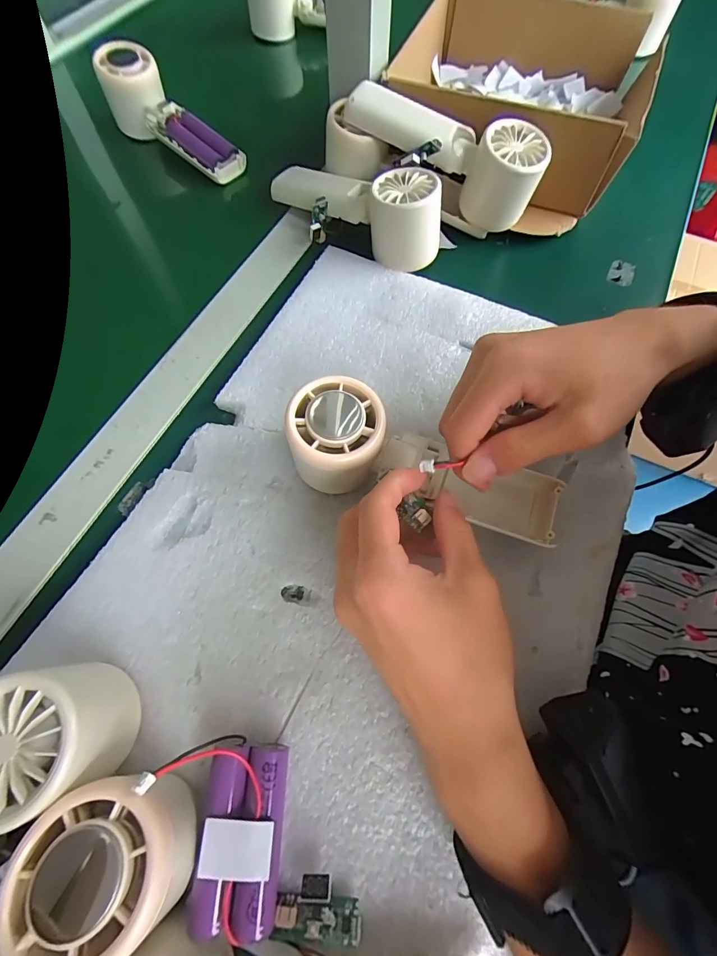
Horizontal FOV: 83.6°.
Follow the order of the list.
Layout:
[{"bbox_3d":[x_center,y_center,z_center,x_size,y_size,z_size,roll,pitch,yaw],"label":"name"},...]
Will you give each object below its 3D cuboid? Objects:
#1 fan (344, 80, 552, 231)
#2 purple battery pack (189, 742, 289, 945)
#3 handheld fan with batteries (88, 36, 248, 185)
[{"bbox_3d":[0.070,-0.265,0.339,0.164,0.064,0.059,28,70,11],"label":"fan"},{"bbox_3d":[-0.053,0.161,0.182,0.038,0.025,0.066,4,67,1],"label":"purple battery pack"},{"bbox_3d":[-0.183,-0.356,0.405,0.157,0.053,0.048,39,73,1],"label":"handheld fan with batteries"}]

